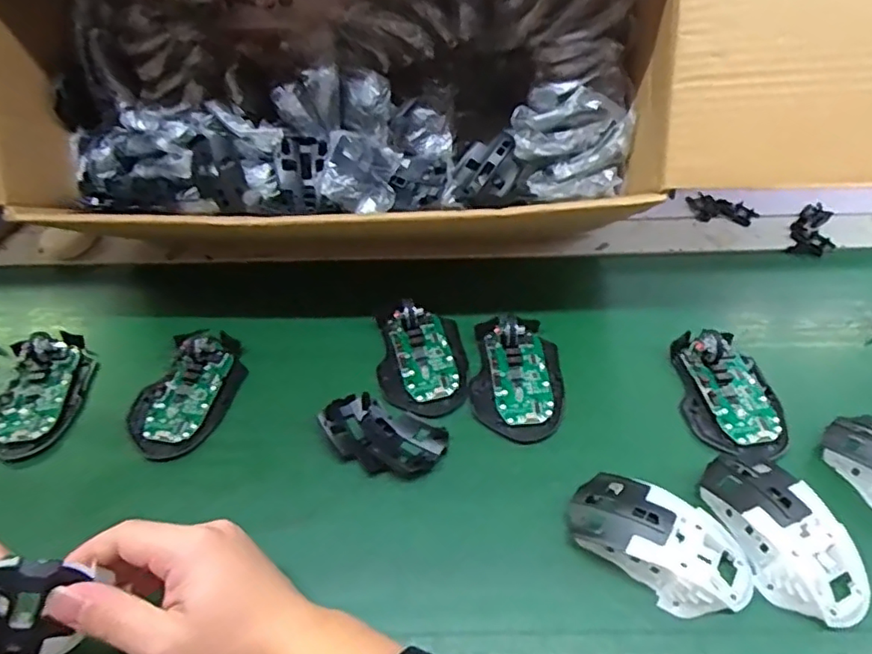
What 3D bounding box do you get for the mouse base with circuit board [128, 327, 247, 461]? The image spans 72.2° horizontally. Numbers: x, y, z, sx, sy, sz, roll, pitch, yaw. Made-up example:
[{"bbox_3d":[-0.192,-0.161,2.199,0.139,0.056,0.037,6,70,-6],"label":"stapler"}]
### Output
[{"bbox_3d":[-0.207,0.051,0.499,0.072,0.024,0.117,17,50,16],"label":"mouse base with circuit board"}]

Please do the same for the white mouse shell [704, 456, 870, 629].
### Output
[{"bbox_3d":[0.227,0.133,0.391,0.063,0.036,0.118,-21,52,-15],"label":"white mouse shell"}]

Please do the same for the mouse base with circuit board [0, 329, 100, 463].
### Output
[{"bbox_3d":[-0.341,0.051,0.511,0.077,0.017,0.126,1,48,3],"label":"mouse base with circuit board"}]

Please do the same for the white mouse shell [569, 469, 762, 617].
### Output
[{"bbox_3d":[0.146,0.138,0.389,0.115,0.035,0.060,32,56,27],"label":"white mouse shell"}]

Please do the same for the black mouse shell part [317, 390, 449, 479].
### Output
[{"bbox_3d":[-0.042,0.084,0.461,0.095,0.016,0.054,19,51,18],"label":"black mouse shell part"}]

